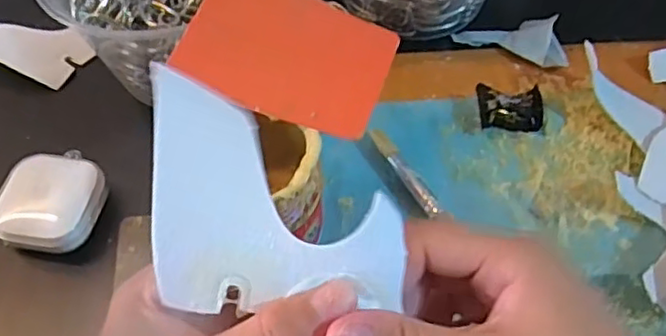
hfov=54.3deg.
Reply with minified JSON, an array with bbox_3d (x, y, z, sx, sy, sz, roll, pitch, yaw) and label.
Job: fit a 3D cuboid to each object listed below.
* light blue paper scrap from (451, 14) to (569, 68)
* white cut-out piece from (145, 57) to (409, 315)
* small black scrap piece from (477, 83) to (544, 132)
[{"bbox_3d":[0.120,-0.088,0.424,0.071,0.018,0.029,22,58,17],"label":"light blue paper scrap"},{"bbox_3d":[-0.019,0.006,0.221,0.084,0.015,0.078,4,68,-13],"label":"white cut-out piece"},{"bbox_3d":[0.106,-0.036,0.389,0.037,0.017,0.027,1,54,2],"label":"small black scrap piece"}]

